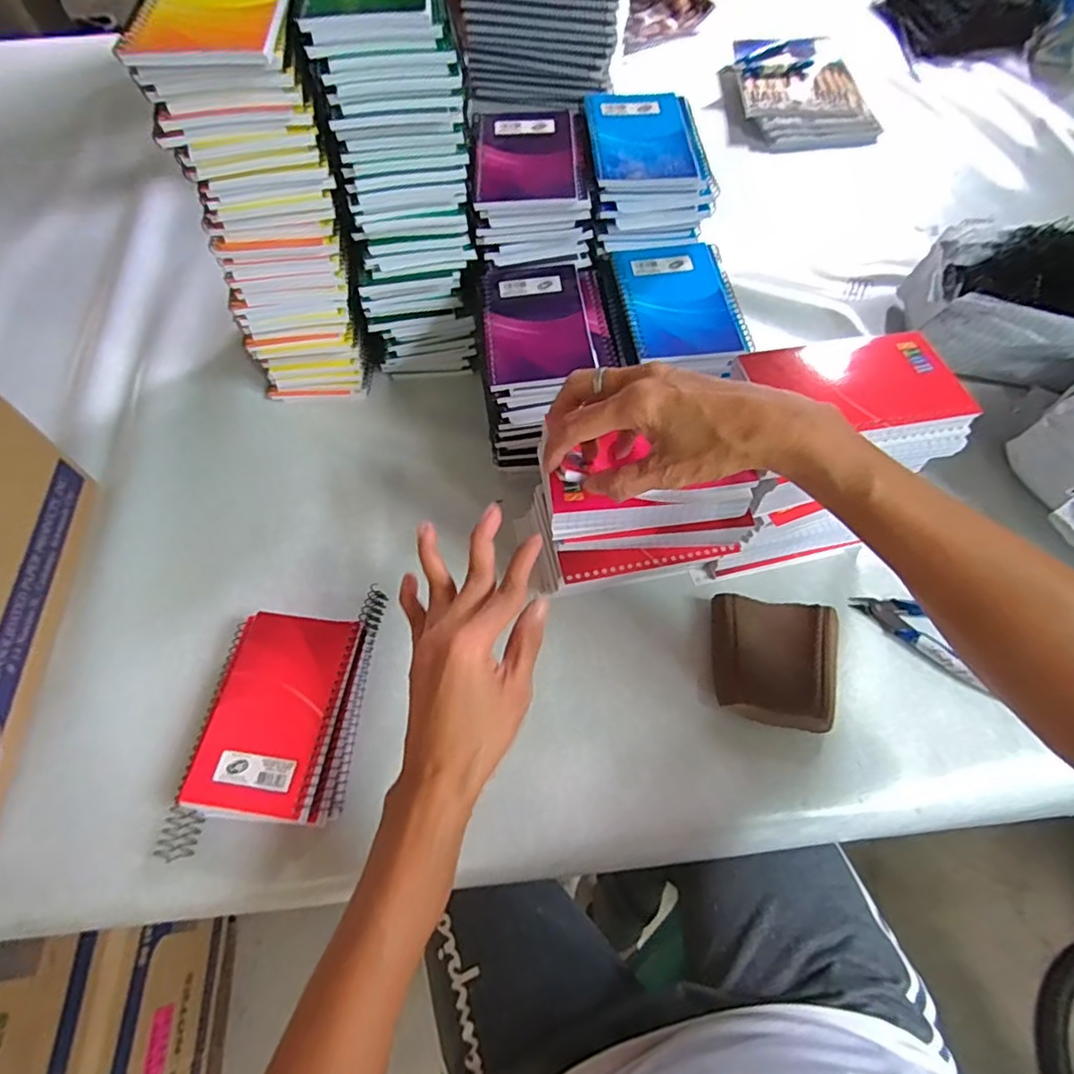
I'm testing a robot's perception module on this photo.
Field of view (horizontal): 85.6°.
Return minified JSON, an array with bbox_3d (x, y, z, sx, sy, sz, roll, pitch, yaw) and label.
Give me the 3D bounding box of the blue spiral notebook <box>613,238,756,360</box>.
[{"bbox_3d":[0.115,-0.191,0.465,0.090,0.009,0.134,-7,60,-3],"label":"blue spiral notebook"}]

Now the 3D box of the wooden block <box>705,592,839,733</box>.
[{"bbox_3d":[0.171,0.091,0.420,0.087,0.021,0.090,7,61,3],"label":"wooden block"}]

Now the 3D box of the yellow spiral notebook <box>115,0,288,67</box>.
[{"bbox_3d":[-0.196,-0.323,0.353,0.085,0.014,0.116,-5,60,-2],"label":"yellow spiral notebook"}]

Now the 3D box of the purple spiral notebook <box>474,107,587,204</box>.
[{"bbox_3d":[-0.009,-0.314,0.474,0.084,0.007,0.122,-4,60,-2],"label":"purple spiral notebook"}]

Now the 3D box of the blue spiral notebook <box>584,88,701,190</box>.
[{"bbox_3d":[0.085,-0.332,0.480,0.082,0.013,0.118,-4,60,-1],"label":"blue spiral notebook"}]

